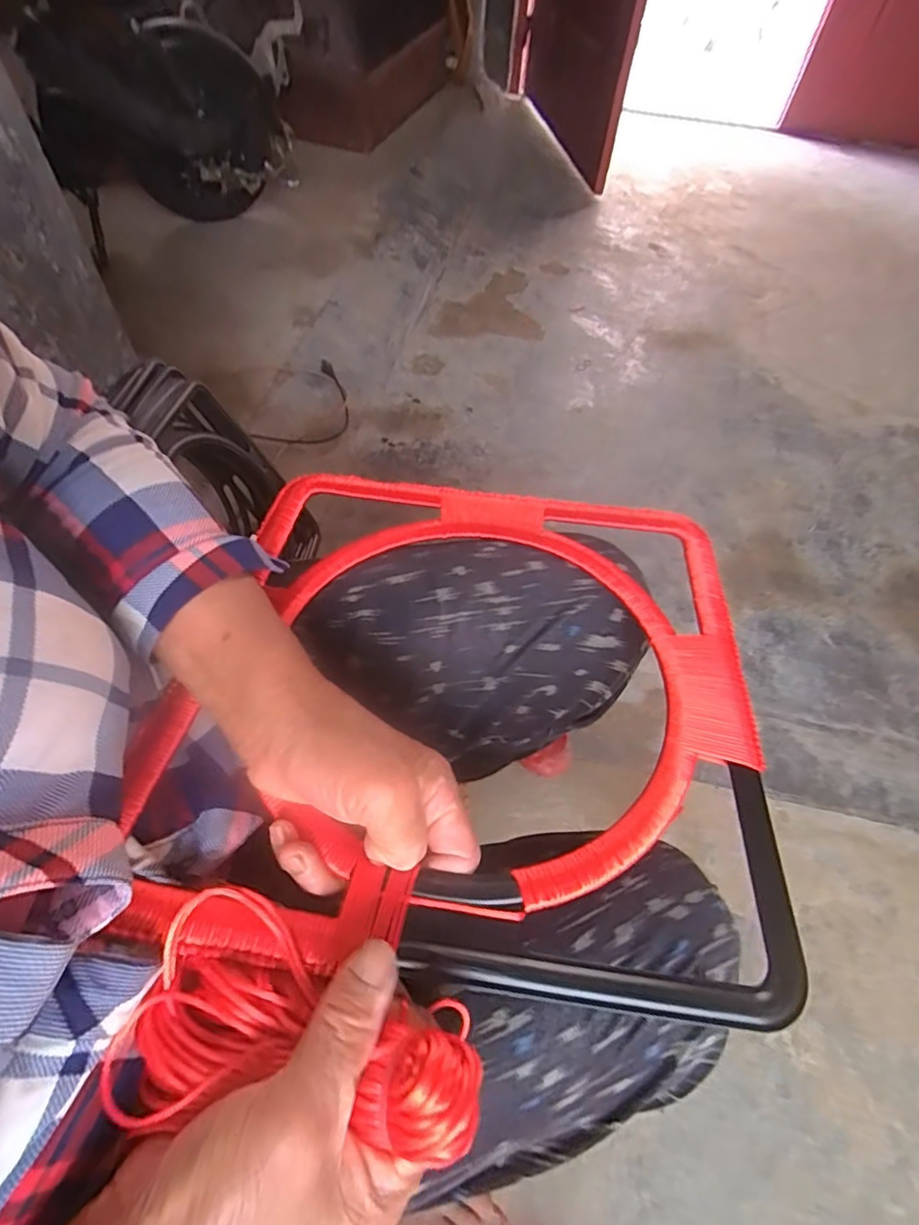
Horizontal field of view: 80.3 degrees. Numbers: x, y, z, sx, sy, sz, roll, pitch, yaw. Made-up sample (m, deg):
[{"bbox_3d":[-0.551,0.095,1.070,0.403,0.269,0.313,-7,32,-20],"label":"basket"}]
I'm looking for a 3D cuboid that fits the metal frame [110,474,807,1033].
[{"bbox_3d":[0.009,0.030,0.329,0.324,0.036,0.328,8,55,2],"label":"metal frame"}]

